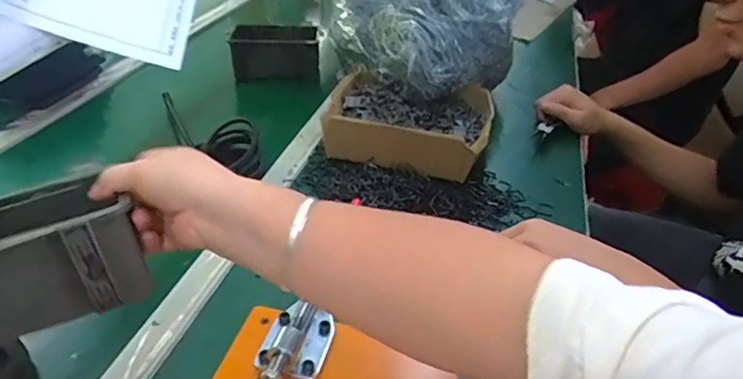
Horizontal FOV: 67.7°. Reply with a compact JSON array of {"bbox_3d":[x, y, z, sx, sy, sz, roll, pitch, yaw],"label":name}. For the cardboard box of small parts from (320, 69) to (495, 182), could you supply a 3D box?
[{"bbox_3d":[0.056,-0.106,0.862,0.246,0.068,0.188,10,36,11],"label":"cardboard box of small parts"}]

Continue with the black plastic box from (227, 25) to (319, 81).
[{"bbox_3d":[-0.184,-0.262,1.070,0.162,0.086,0.079,3,35,2],"label":"black plastic box"}]

